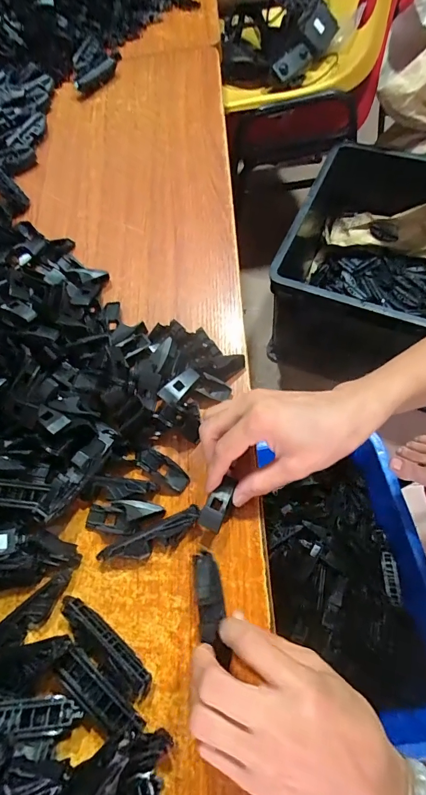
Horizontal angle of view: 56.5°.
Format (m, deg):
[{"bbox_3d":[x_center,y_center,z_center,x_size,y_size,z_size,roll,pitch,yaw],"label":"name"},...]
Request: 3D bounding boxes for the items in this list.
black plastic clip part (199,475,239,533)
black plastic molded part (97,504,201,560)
[{"bbox_3d":[0.005,0.078,0.295,0.017,0.005,0.041,26,73,11],"label":"black plastic clip part"},{"bbox_3d":[-0.045,0.104,0.293,0.078,0.015,0.019,-27,65,-6],"label":"black plastic molded part"}]

